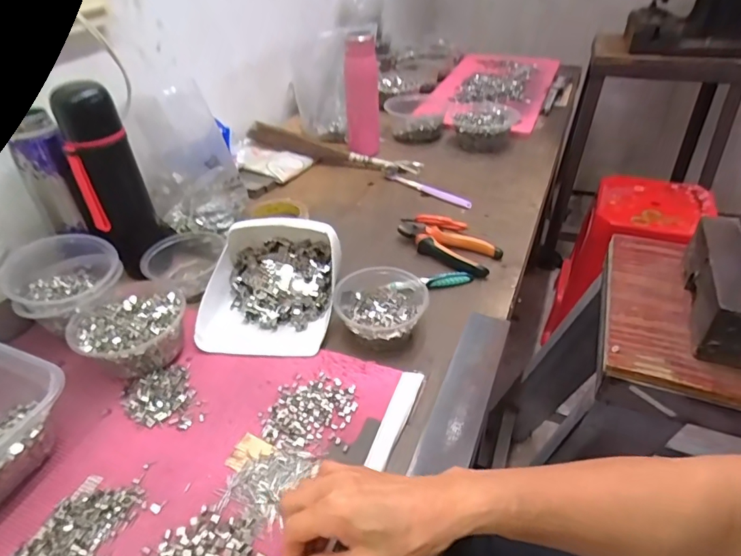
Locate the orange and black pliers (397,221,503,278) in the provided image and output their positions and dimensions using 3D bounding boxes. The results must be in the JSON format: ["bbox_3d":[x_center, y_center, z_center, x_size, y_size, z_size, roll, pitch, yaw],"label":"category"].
[{"bbox_3d":[0.104,-0.045,0.677,0.146,0.022,0.068,20,43,22],"label":"orange and black pliers"}]

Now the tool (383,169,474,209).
[{"bbox_3d":[0.095,-0.156,0.835,0.178,0.012,0.017,30,48,31],"label":"tool"}]

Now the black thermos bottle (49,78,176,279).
[{"bbox_3d":[-0.331,-0.119,0.601,0.079,0.226,0.078,14,42,17],"label":"black thermos bottle"}]

